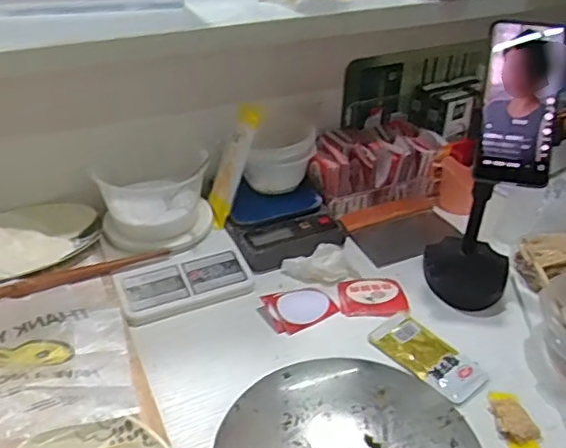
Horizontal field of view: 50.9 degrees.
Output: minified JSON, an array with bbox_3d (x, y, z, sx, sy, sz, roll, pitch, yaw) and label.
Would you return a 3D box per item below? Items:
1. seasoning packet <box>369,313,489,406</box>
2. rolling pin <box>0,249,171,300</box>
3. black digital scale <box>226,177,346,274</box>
[{"bbox_3d":[0.157,0.142,0.645,0.066,0.012,0.122,-24,42,-32],"label":"seasoning packet"},{"bbox_3d":[-0.302,0.074,0.680,0.343,0.016,0.024,-14,38,-21],"label":"rolling pin"},{"bbox_3d":[-0.004,-0.011,0.815,0.142,0.033,0.167,-11,36,-17],"label":"black digital scale"}]

